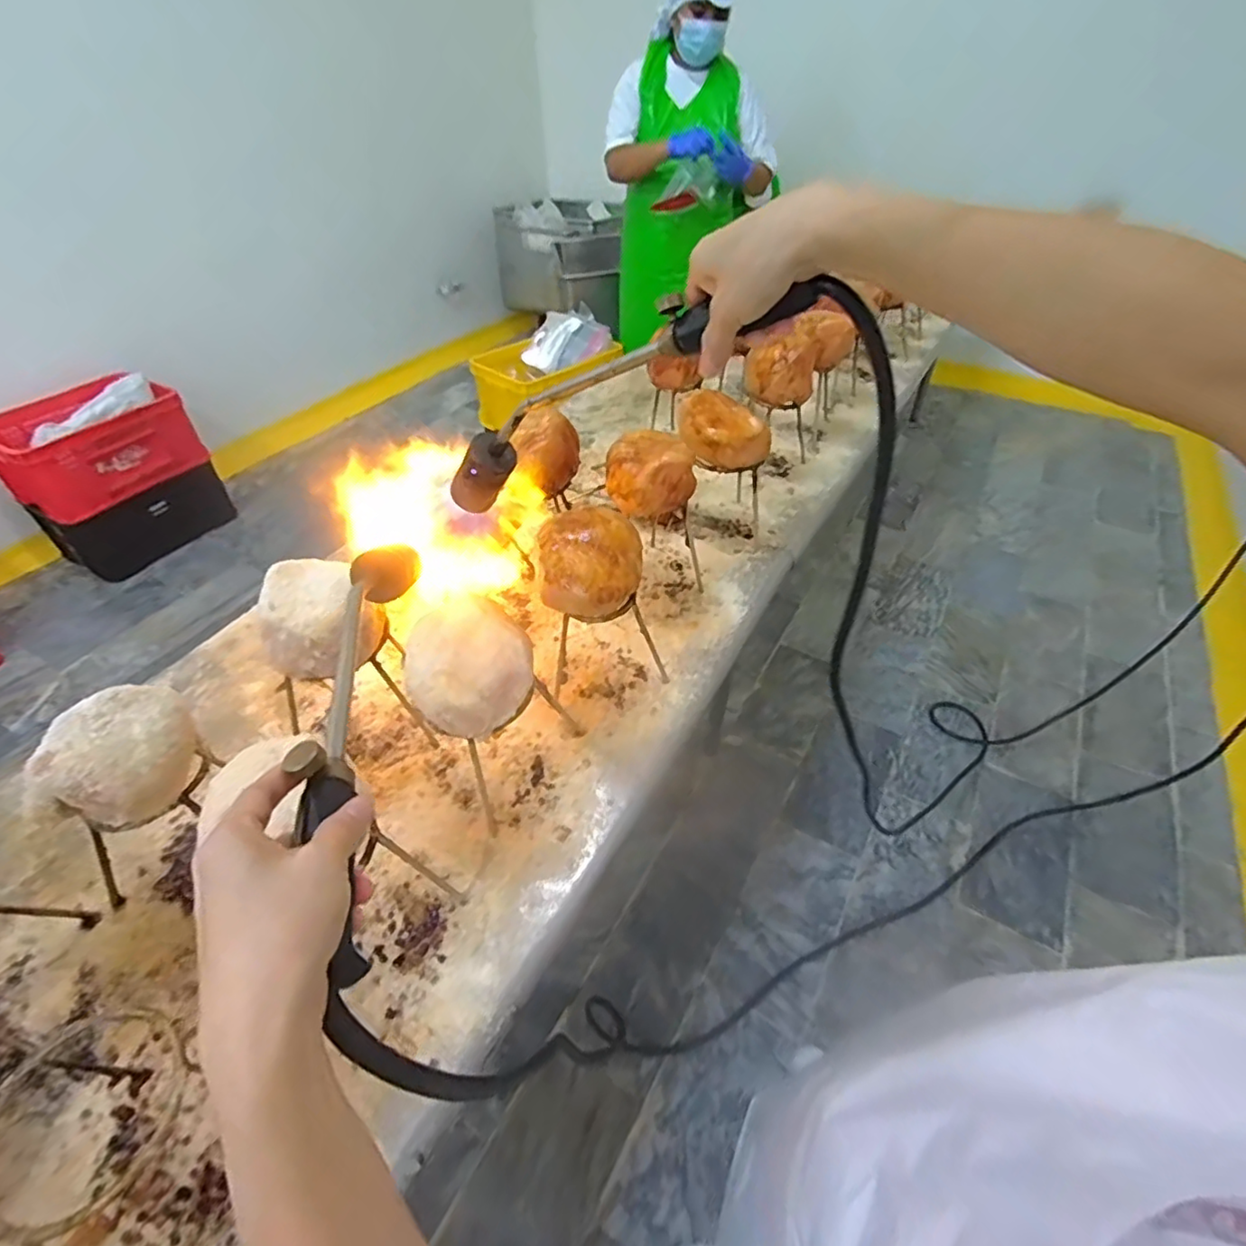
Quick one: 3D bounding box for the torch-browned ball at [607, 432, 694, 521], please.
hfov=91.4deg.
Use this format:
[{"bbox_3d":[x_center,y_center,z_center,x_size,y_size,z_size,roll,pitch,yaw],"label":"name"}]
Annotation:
[{"bbox_3d":[0.033,-0.200,0.807,0.110,0.071,0.103,-5,44,-3],"label":"torch-browned ball"}]

